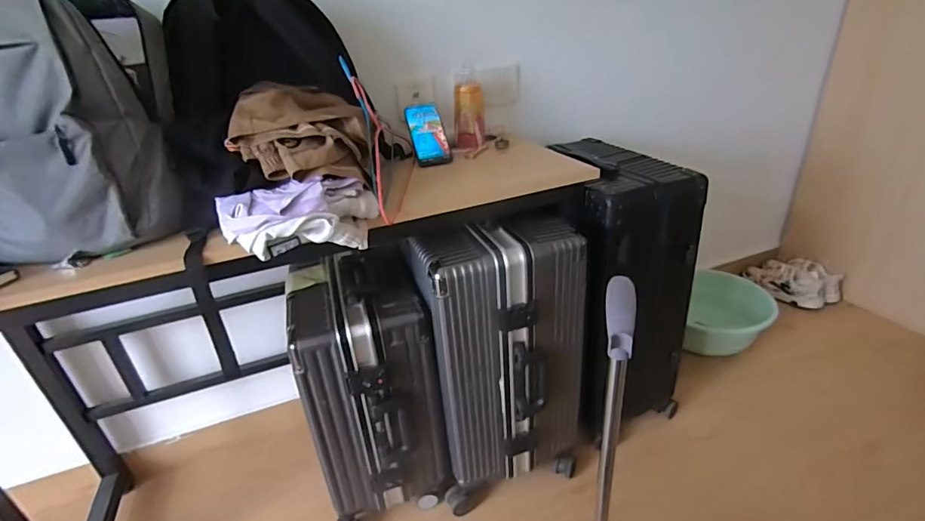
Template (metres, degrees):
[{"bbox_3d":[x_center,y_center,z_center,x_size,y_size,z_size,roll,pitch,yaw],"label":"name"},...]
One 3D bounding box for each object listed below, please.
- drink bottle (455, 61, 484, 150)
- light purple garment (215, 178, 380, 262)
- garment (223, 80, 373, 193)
[{"bbox_3d":[0.014,-0.338,1.042,0.067,0.158,0.067,-4,27,1],"label":"drink bottle"},{"bbox_3d":[-0.251,-0.064,0.698,0.237,0.086,0.119,-9,28,-7],"label":"light purple garment"},{"bbox_3d":[-0.264,-0.206,0.757,0.211,0.126,0.211,-11,28,-12],"label":"garment"}]

